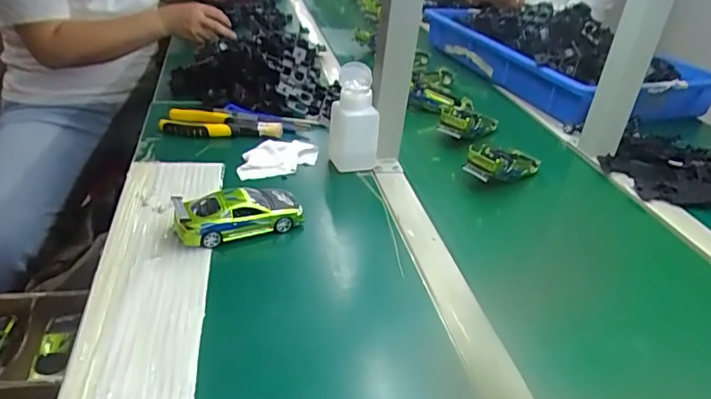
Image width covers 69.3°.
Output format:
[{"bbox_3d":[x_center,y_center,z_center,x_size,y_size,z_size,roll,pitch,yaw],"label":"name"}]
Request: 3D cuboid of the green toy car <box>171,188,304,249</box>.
[{"bbox_3d":[-0.123,0.016,0.545,0.128,0.048,0.054,-10,36,-25],"label":"green toy car"}]

